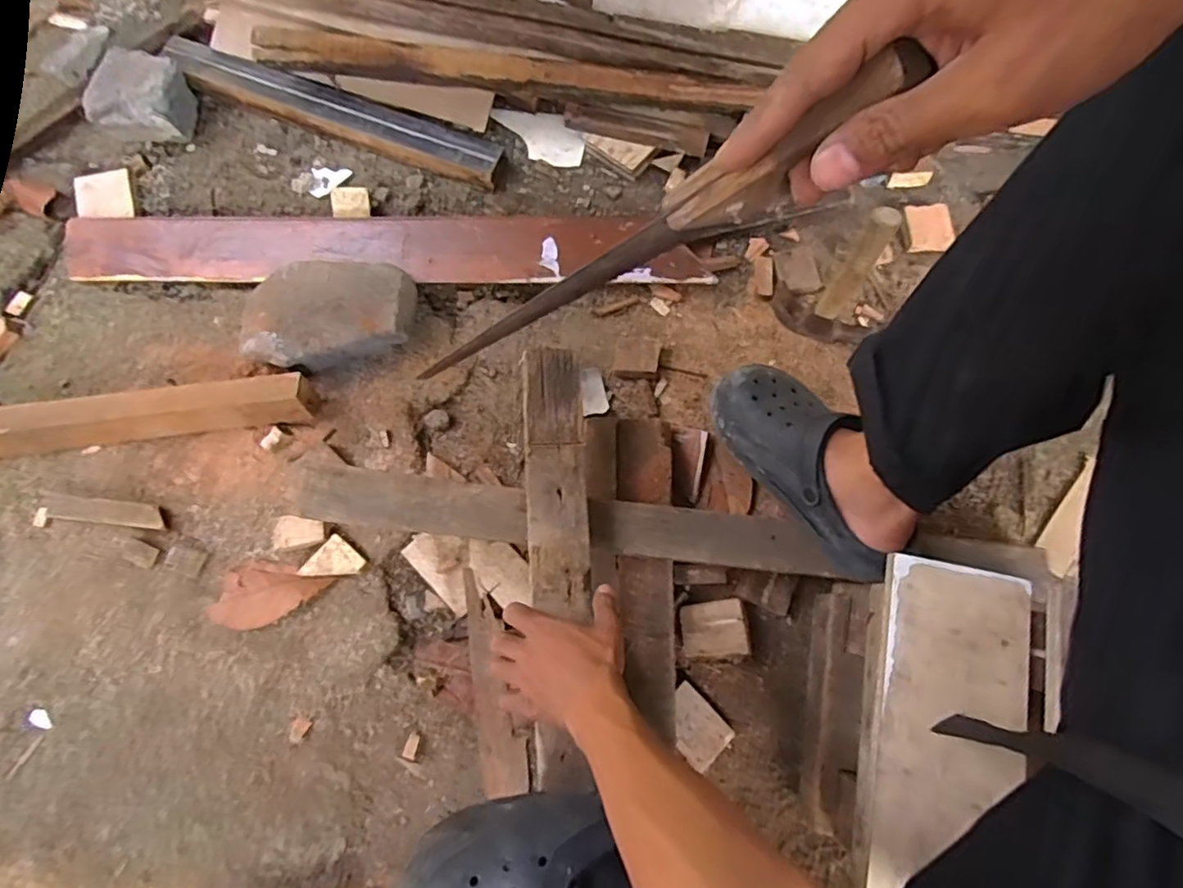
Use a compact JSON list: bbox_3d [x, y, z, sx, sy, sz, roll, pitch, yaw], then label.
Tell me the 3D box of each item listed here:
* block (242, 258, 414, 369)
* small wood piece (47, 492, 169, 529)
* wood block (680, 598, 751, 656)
[{"bbox_3d":[-0.331,-0.163,0.795,0.210,0.076,0.126,-10,73,-1],"label":"block"},{"bbox_3d":[-0.592,0.081,0.745,0.146,0.022,0.030,6,74,4],"label":"small wood piece"},{"bbox_3d":[0.137,0.205,0.681,0.071,0.012,0.058,-12,66,18],"label":"wood block"}]

